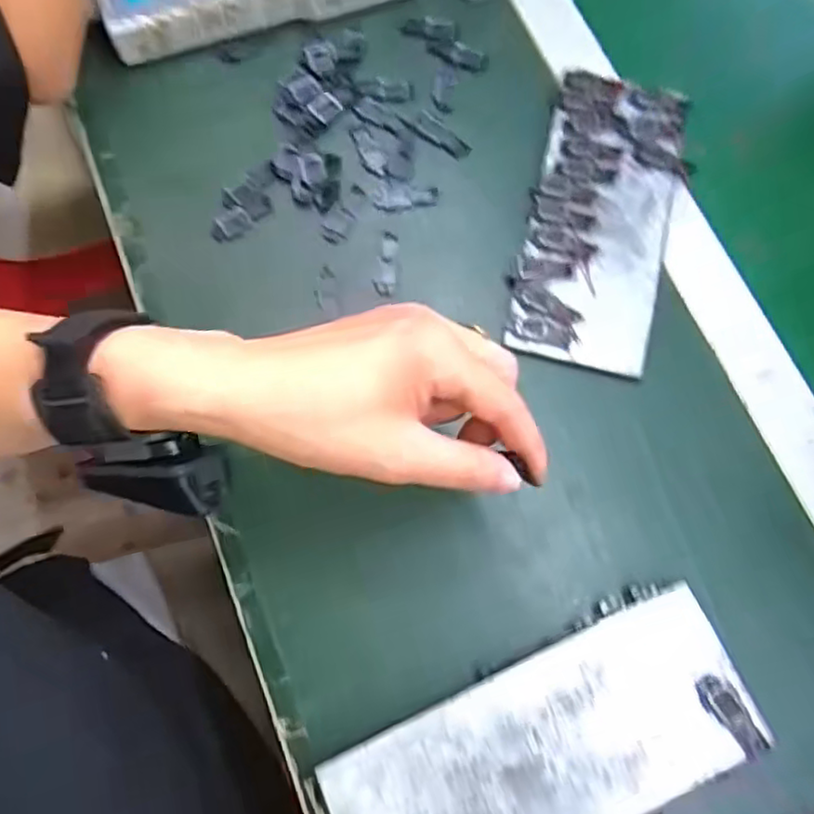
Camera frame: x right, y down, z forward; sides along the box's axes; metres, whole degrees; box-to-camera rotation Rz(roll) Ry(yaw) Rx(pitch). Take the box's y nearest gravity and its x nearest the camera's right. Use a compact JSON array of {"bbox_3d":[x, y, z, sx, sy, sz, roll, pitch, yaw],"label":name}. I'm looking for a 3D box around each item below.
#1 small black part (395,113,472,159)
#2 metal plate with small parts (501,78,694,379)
[{"bbox_3d":[0.018,-0.175,0.410,0.050,0.004,0.015,36,76,9],"label":"small black part"},{"bbox_3d":[0.118,-0.118,0.392,0.084,0.009,0.196,15,73,3],"label":"metal plate with small parts"}]

